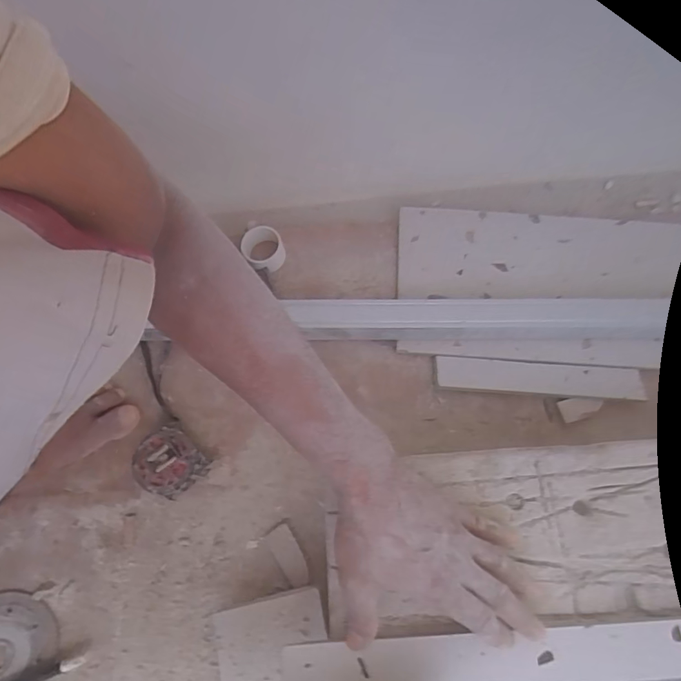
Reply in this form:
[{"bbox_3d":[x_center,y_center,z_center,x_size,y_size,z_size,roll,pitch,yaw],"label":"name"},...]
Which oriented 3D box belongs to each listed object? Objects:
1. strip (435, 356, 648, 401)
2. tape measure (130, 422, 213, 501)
[{"bbox_3d":[0.224,0.045,0.520,0.228,0.013,0.037,4,69,1],"label":"strip"},{"bbox_3d":[-0.172,0.125,0.464,0.063,0.038,0.061,42,75,14],"label":"tape measure"}]

